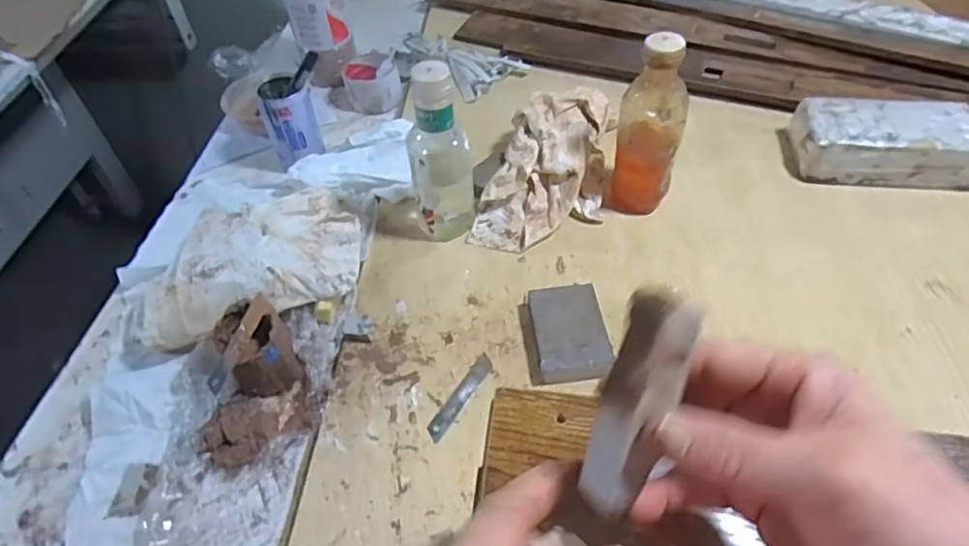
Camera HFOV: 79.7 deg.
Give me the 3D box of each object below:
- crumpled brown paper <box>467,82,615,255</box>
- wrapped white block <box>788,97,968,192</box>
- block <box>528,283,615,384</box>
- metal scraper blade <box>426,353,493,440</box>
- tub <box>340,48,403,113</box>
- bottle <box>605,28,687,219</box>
[{"bbox_3d":[0.078,-0.128,0.700,0.134,0.085,0.208,14,53,14],"label":"crumpled brown paper"},{"bbox_3d":[0.503,-0.167,0.720,0.215,0.060,0.104,5,52,7],"label":"wrapped white block"},{"bbox_3d":[0.086,0.062,0.580,0.068,0.025,0.103,-7,51,-3],"label":"block"},{"bbox_3d":[-0.023,0.117,0.556,0.018,0.004,0.097,27,58,22],"label":"metal scraper blade"},{"bbox_3d":[-0.173,-0.295,0.887,0.082,0.056,0.098,-18,53,-12],"label":"tub"},{"bbox_3d":[0.183,-0.156,0.643,0.072,0.197,0.062,11,53,12],"label":"bottle"}]

